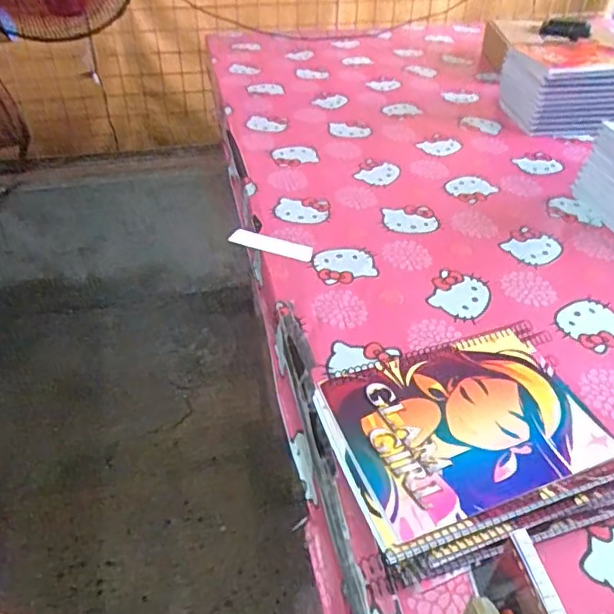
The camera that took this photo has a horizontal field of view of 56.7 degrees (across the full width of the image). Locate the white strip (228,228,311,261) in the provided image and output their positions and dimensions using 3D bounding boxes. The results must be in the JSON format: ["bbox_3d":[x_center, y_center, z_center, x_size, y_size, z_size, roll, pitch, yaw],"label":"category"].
[{"bbox_3d":[-0.045,-0.083,0.743,0.114,0.007,0.027,15,42,16],"label":"white strip"}]

